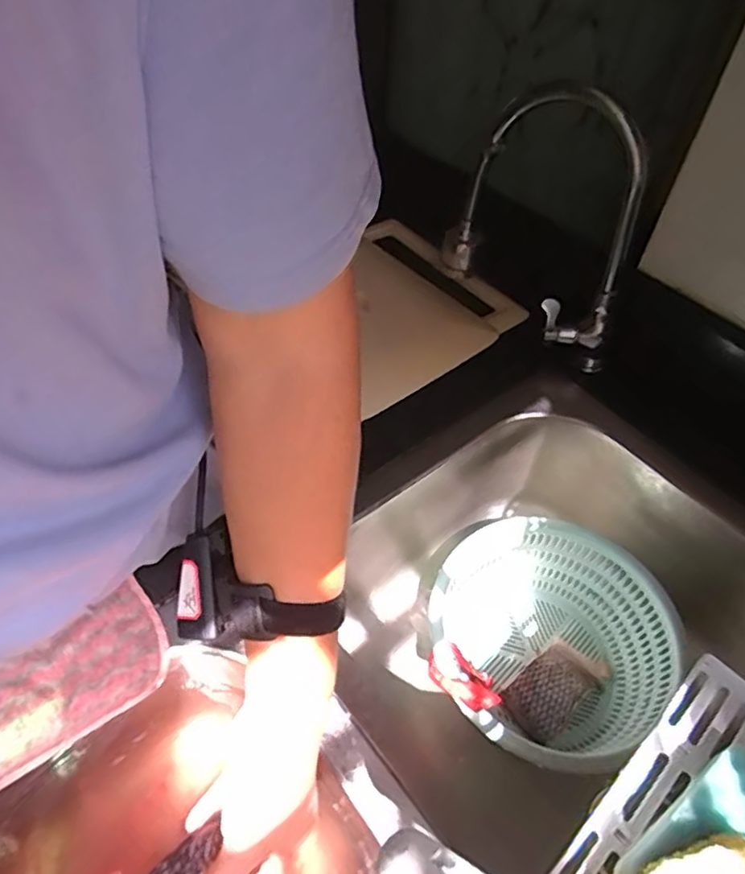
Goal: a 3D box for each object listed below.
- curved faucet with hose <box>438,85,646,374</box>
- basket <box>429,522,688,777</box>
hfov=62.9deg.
[{"bbox_3d":[0.173,-0.222,0.647,0.225,0.280,0.049,30,54,20],"label":"curved faucet with hose"},{"bbox_3d":[0.180,0.220,0.659,0.254,0.113,0.227,-28,57,-24],"label":"basket"}]

